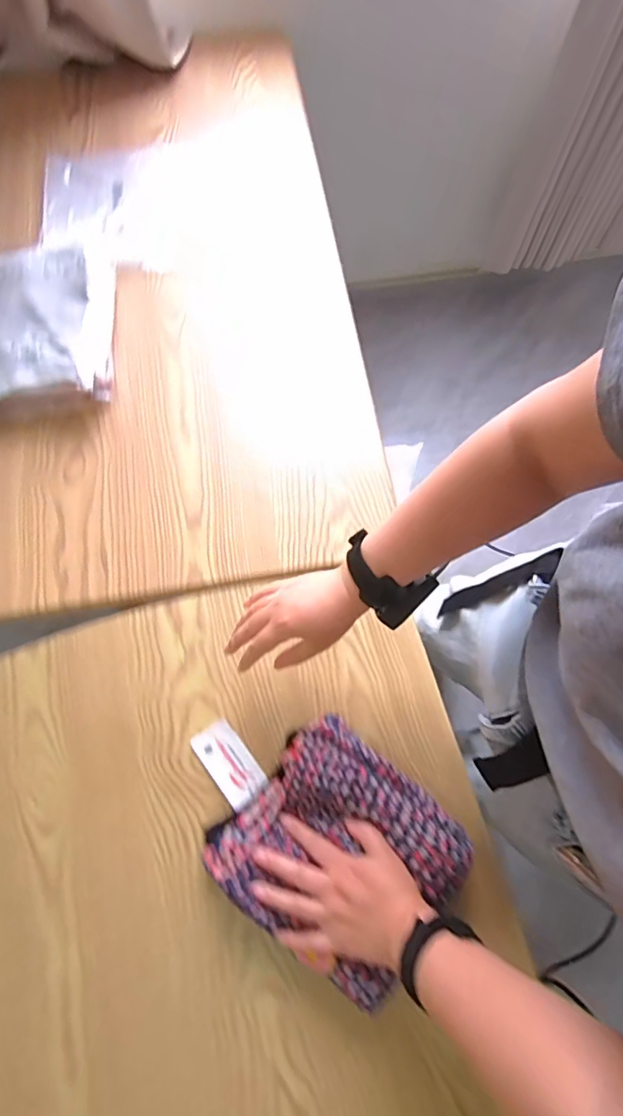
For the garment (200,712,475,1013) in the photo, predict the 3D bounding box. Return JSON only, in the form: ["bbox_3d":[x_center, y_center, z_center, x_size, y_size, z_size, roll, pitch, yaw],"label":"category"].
[{"bbox_3d":[0.025,0.290,0.501,0.205,0.070,0.194,39,75,12],"label":"garment"}]

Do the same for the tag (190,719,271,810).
[{"bbox_3d":[-0.094,0.232,0.565,0.048,0.008,0.092,-39,76,-13],"label":"tag"}]

